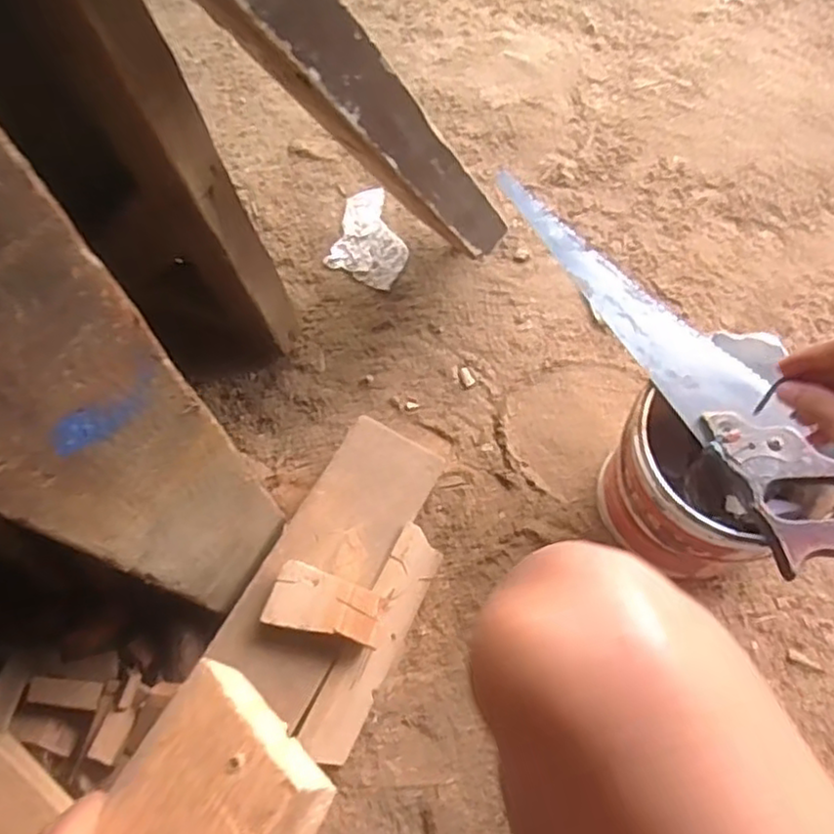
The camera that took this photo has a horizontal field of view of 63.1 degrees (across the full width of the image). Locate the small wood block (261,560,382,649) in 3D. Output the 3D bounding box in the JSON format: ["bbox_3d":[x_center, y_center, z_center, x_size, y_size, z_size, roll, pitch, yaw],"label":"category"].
[{"bbox_3d":[-0.081,0.170,0.607,0.098,0.018,0.056,17,67,10],"label":"small wood block"}]

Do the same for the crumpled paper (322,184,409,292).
[{"bbox_3d":[-0.057,-0.241,0.901,0.099,0.014,0.141,15,66,9],"label":"crumpled paper"}]

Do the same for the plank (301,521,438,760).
[{"bbox_3d":[-0.038,0.223,0.660,0.023,0.087,0.224,18,69,33],"label":"plank"}]

